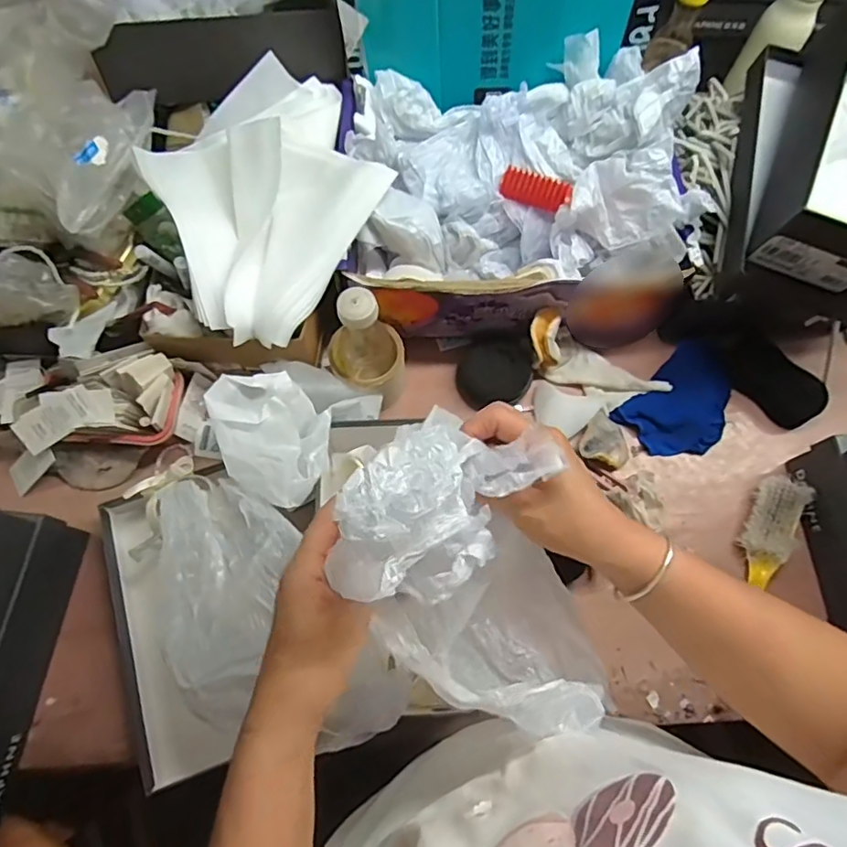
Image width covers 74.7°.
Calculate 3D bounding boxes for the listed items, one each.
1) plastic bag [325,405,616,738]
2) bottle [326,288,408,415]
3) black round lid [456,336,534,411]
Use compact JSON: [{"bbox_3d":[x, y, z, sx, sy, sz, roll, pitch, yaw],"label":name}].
[{"bbox_3d":[0.045,0.095,0.343,0.140,0.255,0.088,-42,35,-14],"label":"plastic bag"},{"bbox_3d":[-0.064,-0.078,0.625,0.088,0.174,0.075,-15,70,-6],"label":"bottle"},{"bbox_3d":[0.090,-0.067,0.706,0.093,0.019,0.083,-7,81,4],"label":"black round lid"}]

